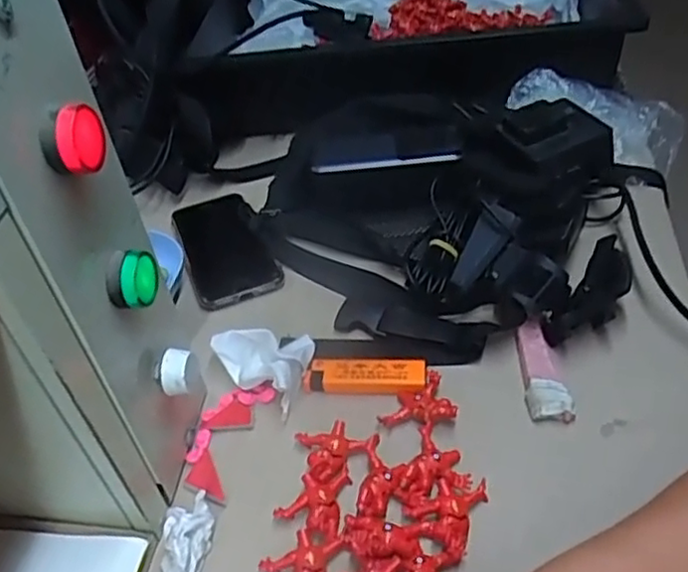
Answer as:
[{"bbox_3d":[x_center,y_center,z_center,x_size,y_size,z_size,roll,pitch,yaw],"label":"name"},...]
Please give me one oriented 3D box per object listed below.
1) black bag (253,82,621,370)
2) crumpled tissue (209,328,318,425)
[{"bbox_3d":[0.075,-0.070,0.539,0.293,0.065,0.285,4,43,8],"label":"black bag"},{"bbox_3d":[-0.052,0.047,0.452,0.071,0.025,0.051,24,49,26],"label":"crumpled tissue"}]

